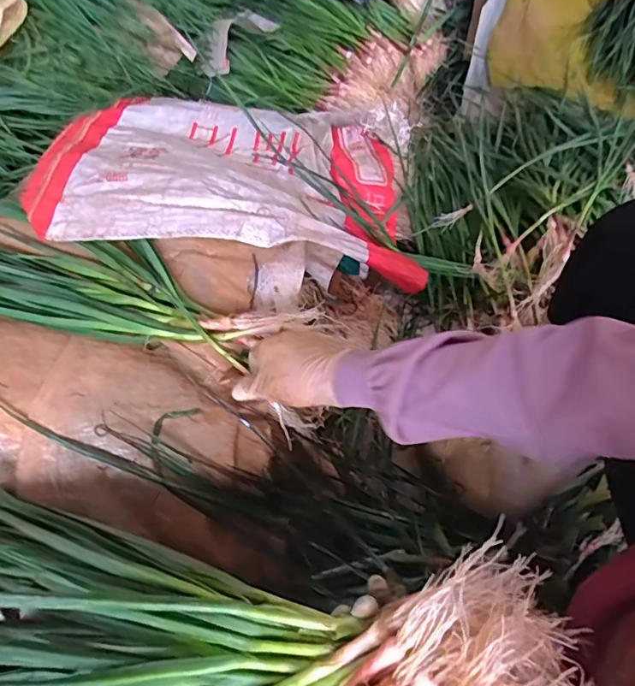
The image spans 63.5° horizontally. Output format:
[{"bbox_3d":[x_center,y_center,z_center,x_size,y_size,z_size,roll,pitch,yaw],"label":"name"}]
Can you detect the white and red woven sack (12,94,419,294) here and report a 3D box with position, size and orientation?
[{"bbox_3d":[-0.127,-0.273,0.825,0.548,0.193,0.435,-2,59,-1],"label":"white and red woven sack"}]

